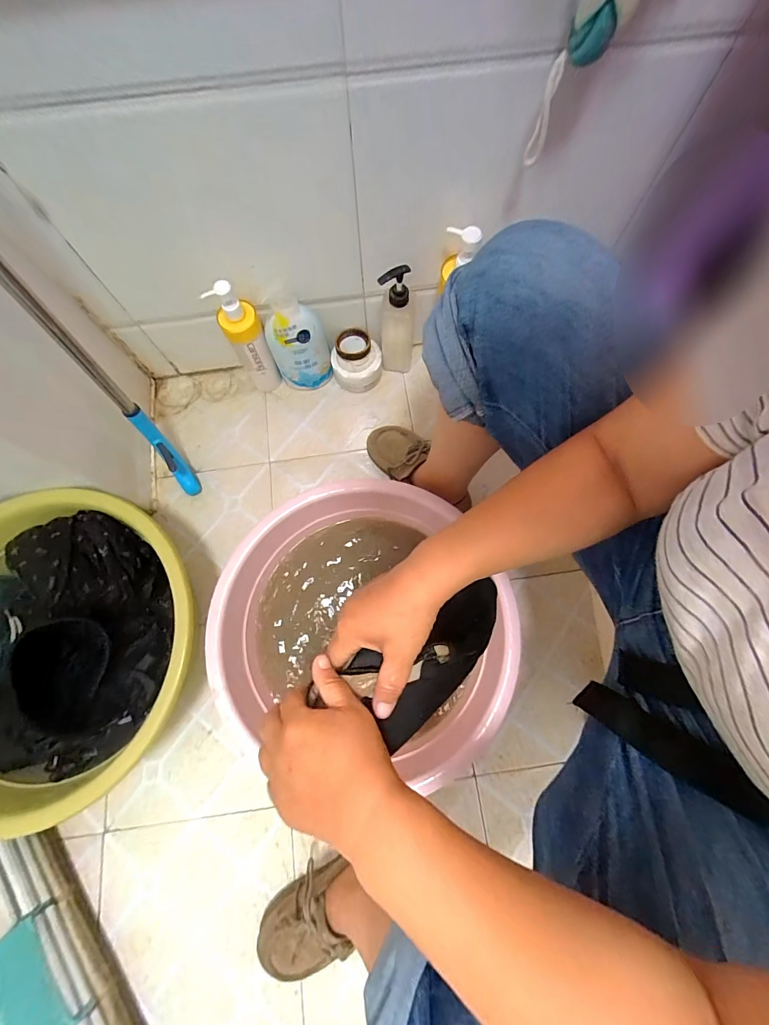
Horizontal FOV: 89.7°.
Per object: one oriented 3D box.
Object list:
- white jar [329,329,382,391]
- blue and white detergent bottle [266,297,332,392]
[{"bbox_3d":[-0.057,-0.316,0.808,0.102,0.077,0.111,-1,72,2],"label":"white jar"},{"bbox_3d":[-0.166,-0.325,0.746,0.107,0.199,0.078,-18,73,-4],"label":"blue and white detergent bottle"}]

